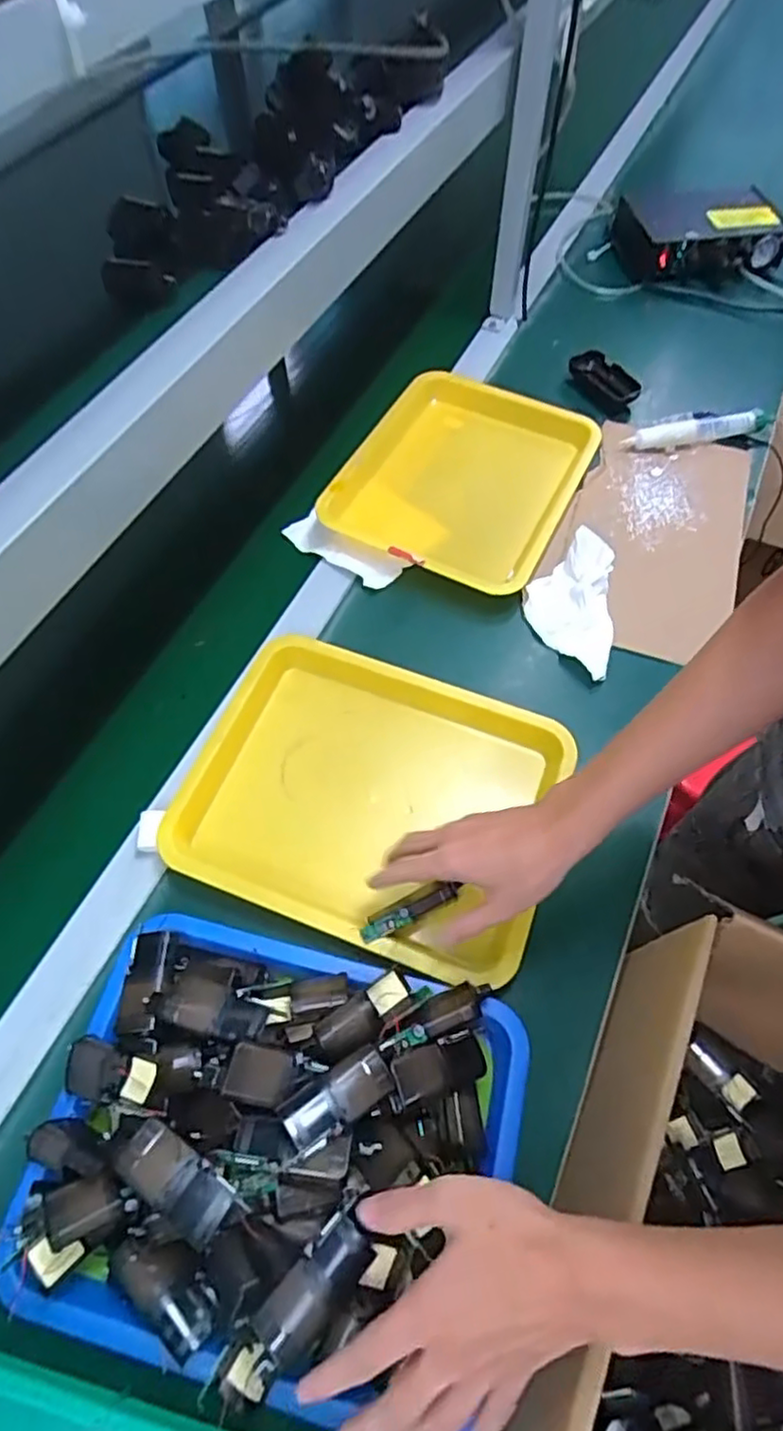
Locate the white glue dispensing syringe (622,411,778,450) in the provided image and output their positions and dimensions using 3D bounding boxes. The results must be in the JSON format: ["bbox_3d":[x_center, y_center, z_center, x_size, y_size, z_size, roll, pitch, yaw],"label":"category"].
[{"bbox_3d":[0.398,-0.370,0.859,0.195,0.029,0.025,-10,61,-6],"label":"white glue dispensing syringe"}]

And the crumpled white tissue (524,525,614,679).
[{"bbox_3d":[0.193,-0.133,0.718,0.086,0.042,0.162,5,61,3],"label":"crumpled white tissue"}]

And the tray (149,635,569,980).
[{"bbox_3d":[-0.018,0.068,0.614,0.323,0.038,0.267,20,63,8],"label":"tray"}]

